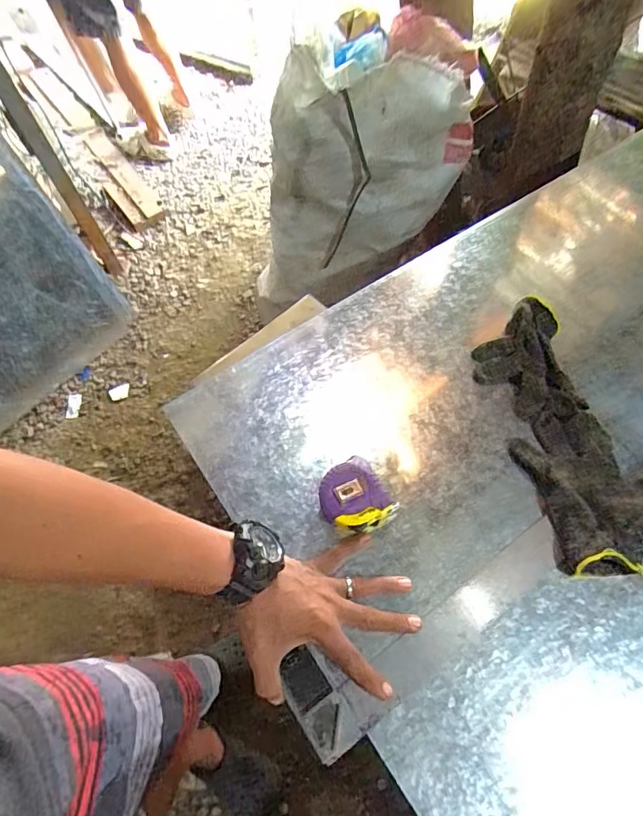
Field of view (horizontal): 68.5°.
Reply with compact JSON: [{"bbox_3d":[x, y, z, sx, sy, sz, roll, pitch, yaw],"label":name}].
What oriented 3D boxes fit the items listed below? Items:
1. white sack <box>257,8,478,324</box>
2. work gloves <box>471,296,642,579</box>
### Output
[{"bbox_3d":[0.063,-0.476,1.059,0.473,0.564,0.247,-10,62,-3],"label":"white sack"},{"bbox_3d":[0.290,0.013,0.560,0.152,0.033,0.344,-11,62,-4],"label":"work gloves"}]

